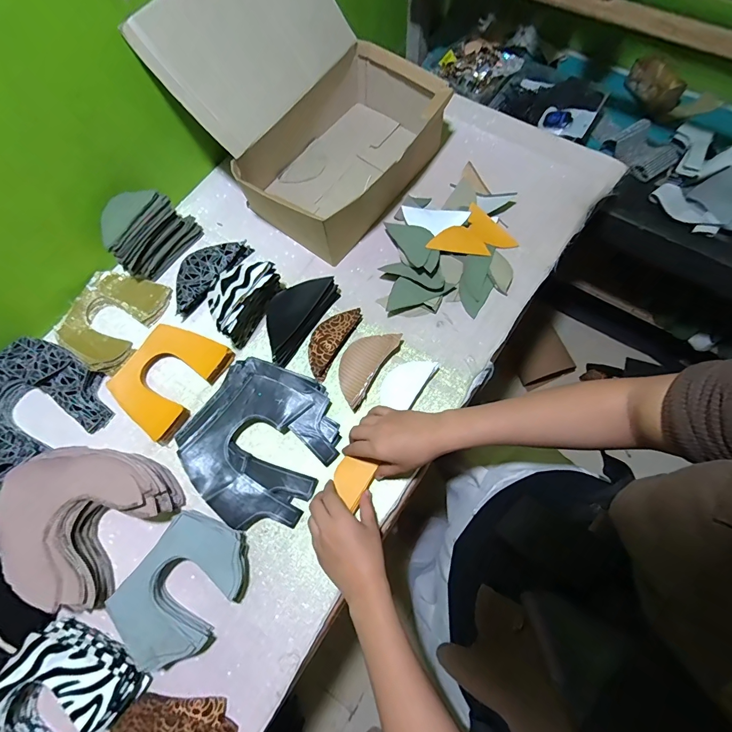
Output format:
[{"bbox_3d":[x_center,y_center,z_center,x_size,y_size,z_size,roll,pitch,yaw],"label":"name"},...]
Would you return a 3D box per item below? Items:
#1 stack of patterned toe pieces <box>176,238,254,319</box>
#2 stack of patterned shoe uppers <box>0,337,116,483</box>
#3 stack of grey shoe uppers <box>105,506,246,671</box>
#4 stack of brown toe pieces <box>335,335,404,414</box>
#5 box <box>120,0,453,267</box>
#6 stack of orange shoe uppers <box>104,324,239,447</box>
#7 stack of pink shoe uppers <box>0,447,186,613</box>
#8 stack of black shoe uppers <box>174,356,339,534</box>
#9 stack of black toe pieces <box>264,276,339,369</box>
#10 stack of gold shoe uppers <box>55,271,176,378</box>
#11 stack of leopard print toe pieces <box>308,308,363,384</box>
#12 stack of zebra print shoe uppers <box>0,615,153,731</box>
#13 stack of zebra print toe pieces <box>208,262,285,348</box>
[{"bbox_3d":[-0.265,-0.155,0.622,0.074,0.024,0.154,32,75,12],"label":"stack of patterned toe pieces"},{"bbox_3d":[-0.484,0.060,0.546,0.188,0.042,0.182,32,75,12],"label":"stack of patterned shoe uppers"},{"bbox_3d":[-0.217,0.265,0.461,0.122,0.041,0.160,36,76,12],"label":"stack of grey shoe uppers"},{"bbox_3d":[-0.004,-0.003,0.559,0.056,0.028,0.124,31,75,11],"label":"stack of brown toe pieces"},{"bbox_3d":[-0.082,-0.410,0.591,0.341,0.238,0.334,33,75,12],"label":"box"},{"bbox_3d":[-0.289,0.015,0.561,0.122,0.026,0.155,31,75,11],"label":"stack of orange shoe uppers"},{"bbox_3d":[-0.360,0.186,0.483,0.183,0.058,0.180,30,75,11],"label":"stack of pink shoe uppers"},{"bbox_3d":[-0.142,0.101,0.522,0.186,0.033,0.203,29,75,11],"label":"stack of black shoe uppers"},{"bbox_3d":[-0.108,-0.080,0.579,0.070,0.029,0.151,32,75,12],"label":"stack of black toe pieces"},{"bbox_3d":[-0.406,-0.076,0.600,0.137,0.027,0.162,19,73,8],"label":"stack of gold shoe uppers"},{"bbox_3d":[-0.055,-0.039,0.577,0.047,0.020,0.119,28,75,11],"label":"stack of leopard print toe pieces"},{"bbox_3d":[-0.346,0.375,0.416,0.139,0.059,0.158,30,74,13],"label":"stack of zebra print shoe uppers"},{"bbox_3d":[-0.184,-0.099,0.572,0.063,0.081,0.124,27,74,10],"label":"stack of zebra print toe pieces"}]

